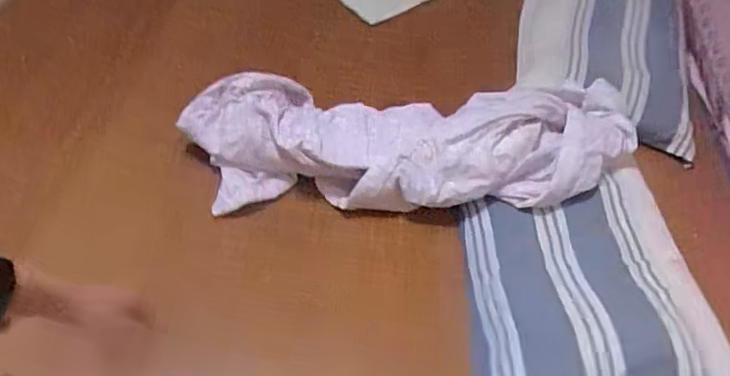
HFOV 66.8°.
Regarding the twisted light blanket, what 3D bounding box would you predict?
[{"bbox_3d":[0.105,-0.099,1.162,0.948,0.173,0.312,2,49,-5],"label":"twisted light blanket"}]

